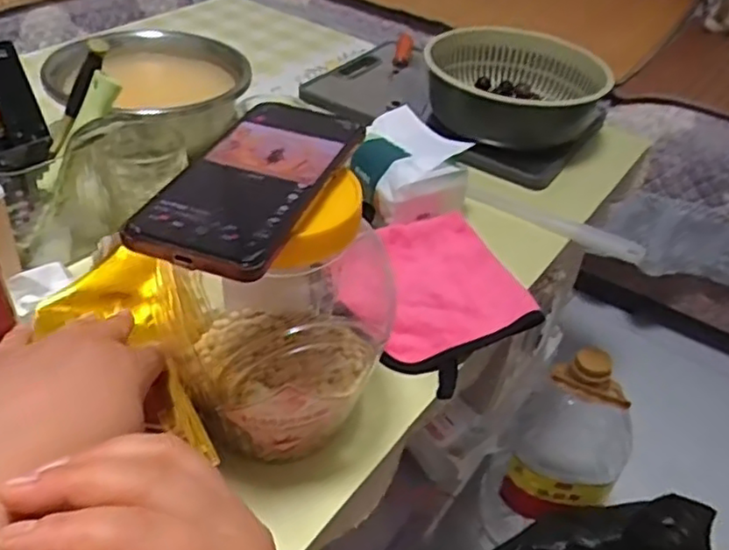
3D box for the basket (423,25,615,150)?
[{"bbox_3d":[0.178,-0.221,0.837,0.209,0.097,0.184,22,41,17],"label":"basket"}]

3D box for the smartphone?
[{"bbox_3d":[-0.060,-0.054,0.373,0.075,0.010,0.152,16,40,11],"label":"smartphone"}]

